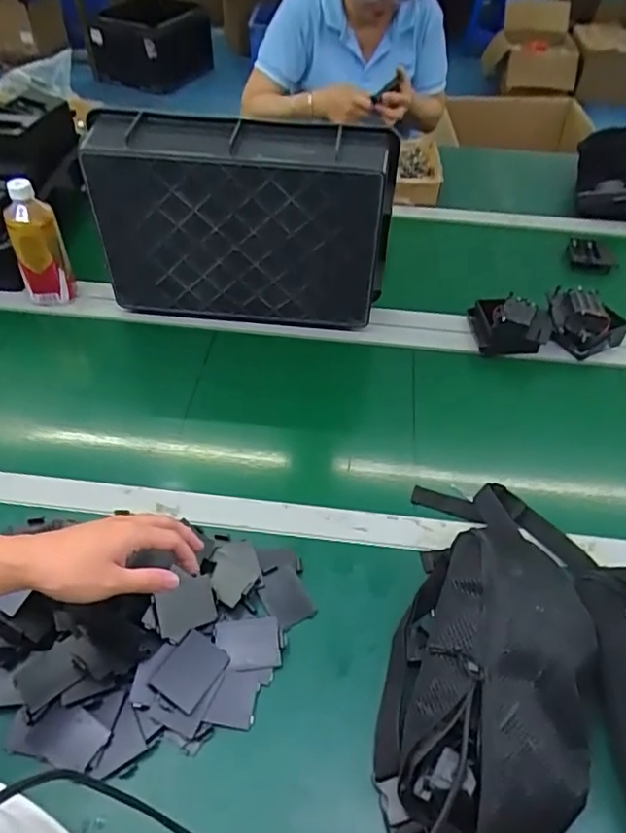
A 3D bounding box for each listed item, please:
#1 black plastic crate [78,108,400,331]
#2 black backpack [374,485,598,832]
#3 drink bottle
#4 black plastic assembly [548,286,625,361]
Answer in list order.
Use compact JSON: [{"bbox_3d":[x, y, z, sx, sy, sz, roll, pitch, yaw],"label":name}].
[{"bbox_3d":[-0.096,-0.264,0.837,0.387,0.252,0.101,6,48,4],"label":"black plastic crate"},{"bbox_3d":[0.167,0.212,0.552,0.180,0.078,0.380,14,49,11],"label":"black backpack"},{"bbox_3d":[-0.401,-0.253,0.869,0.070,0.171,0.063,-21,52,-20],"label":"drink bottle"},{"bbox_3d":[0.411,-0.144,0.908,0.121,0.057,0.108,25,52,20],"label":"black plastic assembly"}]

